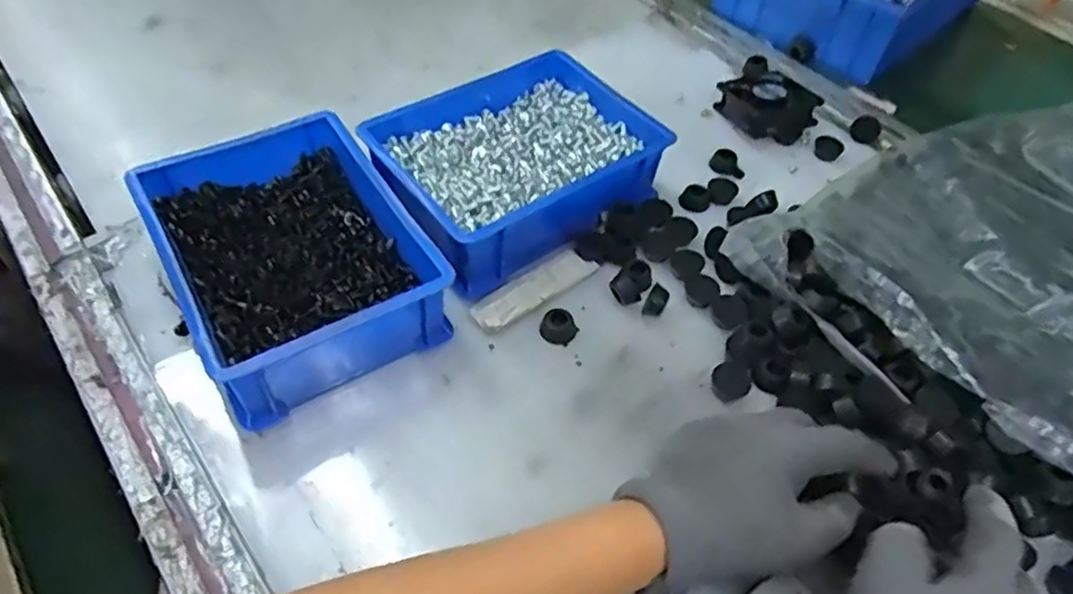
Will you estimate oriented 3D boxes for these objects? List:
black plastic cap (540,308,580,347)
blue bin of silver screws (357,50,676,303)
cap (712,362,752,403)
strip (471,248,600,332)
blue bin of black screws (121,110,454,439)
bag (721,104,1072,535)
[{"bbox_3d":[0.015,0.020,0.468,0.024,0.012,0.024,1,51,-1],"label":"black plastic cap"},{"bbox_3d":[-0.017,-0.099,0.531,0.212,0.068,0.155,-31,59,-26],"label":"blue bin of silver screws"},{"bbox_3d":[0.125,0.054,0.446,0.022,0.011,0.026,-9,52,-9],"label":"cap"},{"bbox_3d":[-0.001,-0.006,0.489,0.100,0.009,0.027,-31,58,-24],"label":"strip"},{"bbox_3d":[-0.160,-0.026,0.463,0.150,0.070,0.193,-25,57,-22],"label":"blue bin of black screws"},{"bbox_3d":[0.361,-0.016,0.463,0.349,0.088,0.310,-24,56,-20],"label":"bag"}]

